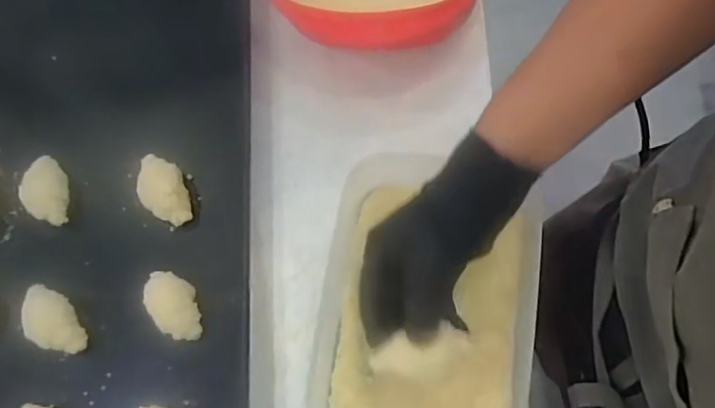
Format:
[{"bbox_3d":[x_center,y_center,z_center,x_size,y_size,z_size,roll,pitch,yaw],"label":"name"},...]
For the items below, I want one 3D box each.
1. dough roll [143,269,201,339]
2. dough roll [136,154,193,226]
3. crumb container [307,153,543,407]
[{"bbox_3d":[-0.153,0.086,0.505,0.038,0.029,0.064,-37,72,-5],"label":"dough roll"},{"bbox_3d":[-0.175,-0.011,0.538,0.043,0.037,0.070,-29,69,-5],"label":"dough roll"},{"bbox_3d":[0.053,0.077,0.451,0.159,0.073,0.211,9,68,7],"label":"crumb container"}]

